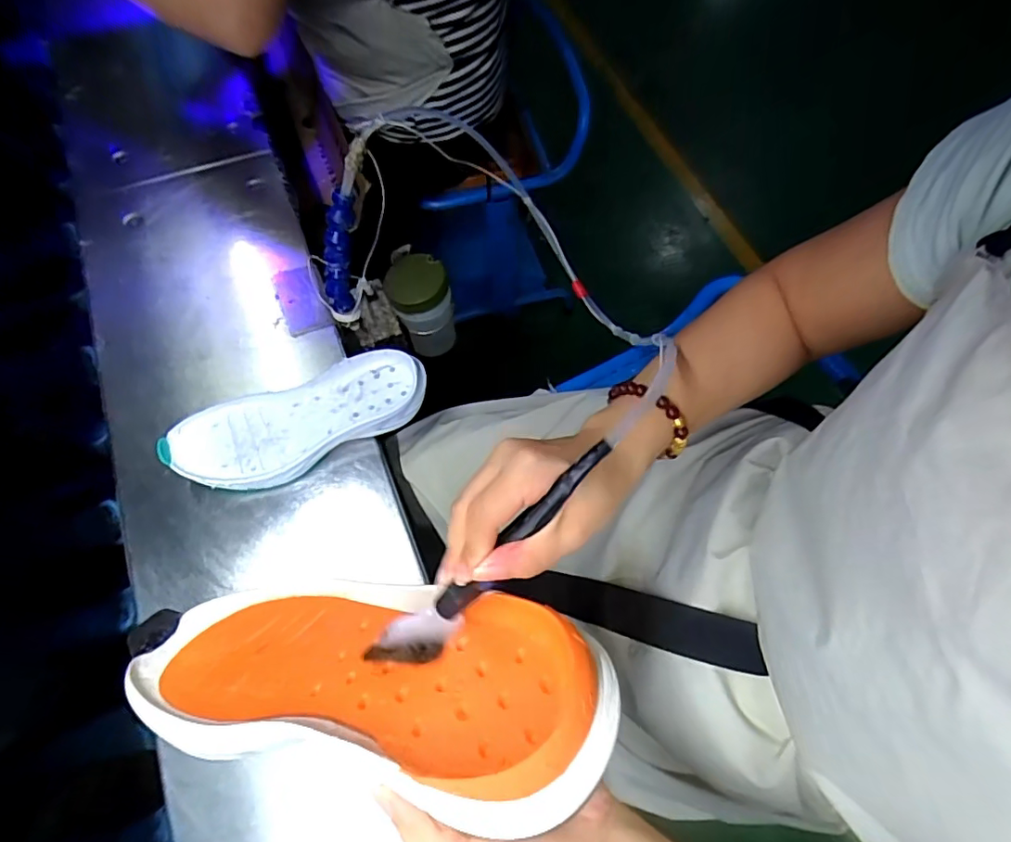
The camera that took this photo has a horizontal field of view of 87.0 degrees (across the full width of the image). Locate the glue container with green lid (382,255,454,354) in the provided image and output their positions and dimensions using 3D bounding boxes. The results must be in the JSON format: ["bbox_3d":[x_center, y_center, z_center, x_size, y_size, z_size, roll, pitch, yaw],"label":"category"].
[{"bbox_3d":[-0.099,-0.135,0.646,0.068,0.140,0.065,-1,66,1],"label":"glue container with green lid"}]

